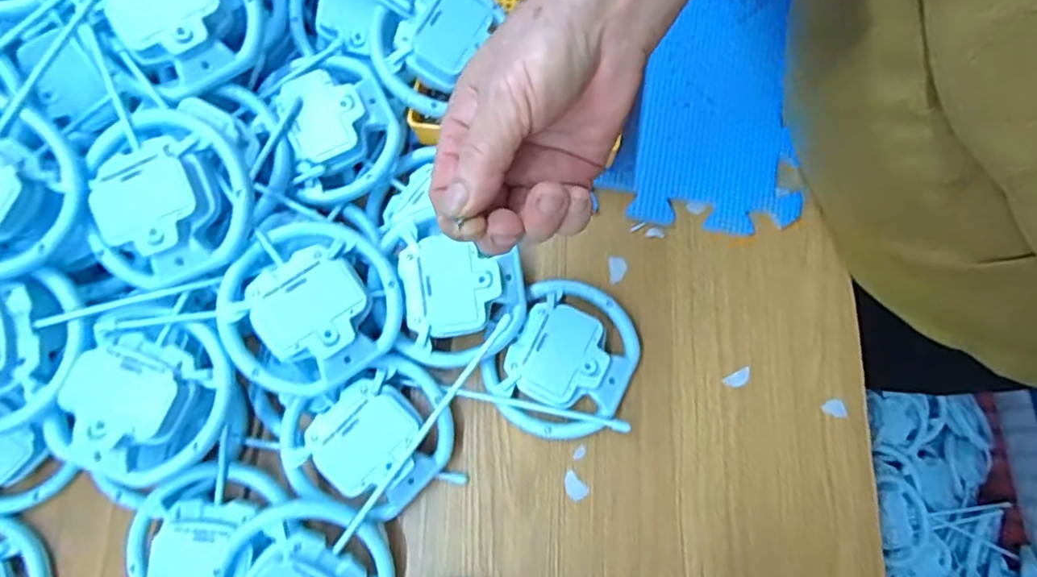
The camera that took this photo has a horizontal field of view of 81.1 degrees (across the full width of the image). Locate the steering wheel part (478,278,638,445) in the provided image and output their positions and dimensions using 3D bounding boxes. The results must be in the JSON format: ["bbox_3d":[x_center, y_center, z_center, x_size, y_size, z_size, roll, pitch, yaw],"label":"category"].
[{"bbox_3d":[0.030,0.047,0.402,0.086,0.030,0.104,31,80,8],"label":"steering wheel part"}]

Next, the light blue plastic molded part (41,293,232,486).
[{"bbox_3d":[-0.214,0.058,0.350,0.086,0.027,0.104,21,78,7],"label":"light blue plastic molded part"}]

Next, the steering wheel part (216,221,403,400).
[{"bbox_3d":[-0.127,0.009,0.363,0.103,0.034,0.093,-38,78,-7],"label":"steering wheel part"}]

